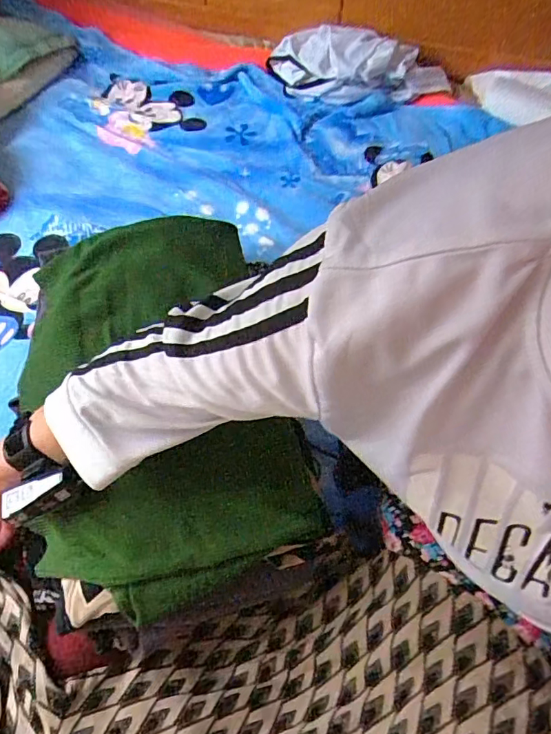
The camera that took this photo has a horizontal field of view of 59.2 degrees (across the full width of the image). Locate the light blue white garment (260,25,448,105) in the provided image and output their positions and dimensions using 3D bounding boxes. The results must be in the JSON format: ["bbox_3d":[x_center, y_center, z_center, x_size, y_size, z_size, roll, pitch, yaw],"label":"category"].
[{"bbox_3d":[0.163,-0.608,0.970,0.371,0.102,0.122,13,61,6],"label":"light blue white garment"}]

